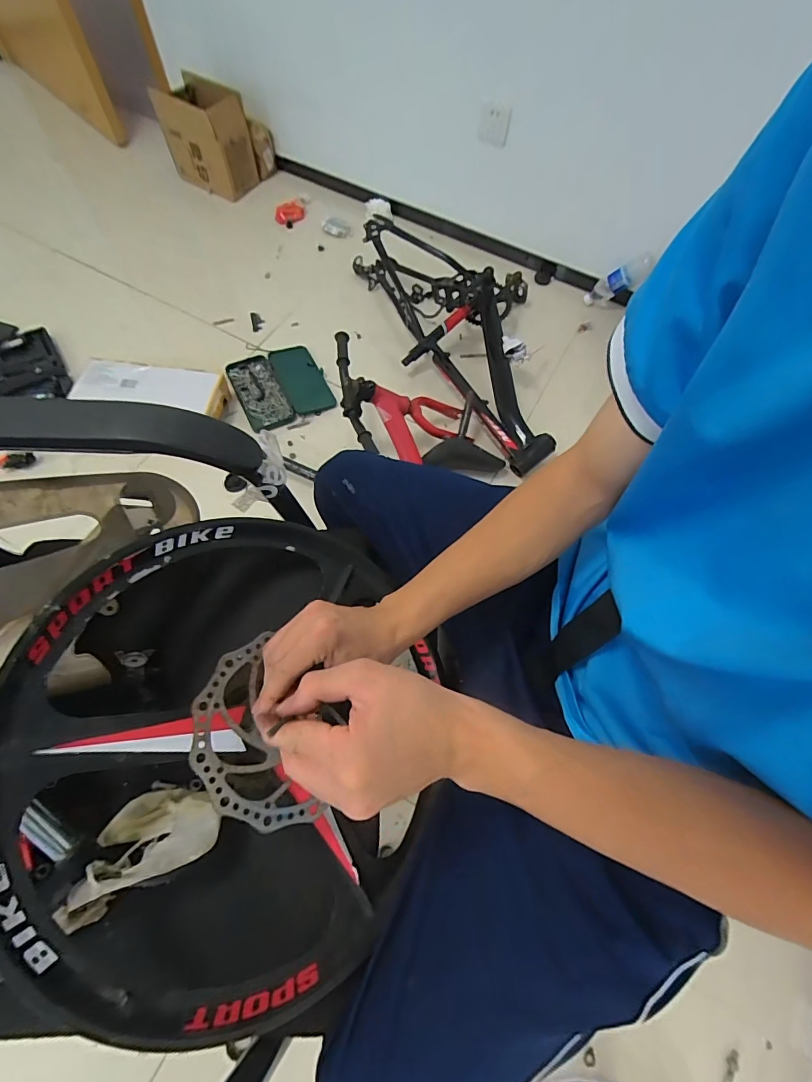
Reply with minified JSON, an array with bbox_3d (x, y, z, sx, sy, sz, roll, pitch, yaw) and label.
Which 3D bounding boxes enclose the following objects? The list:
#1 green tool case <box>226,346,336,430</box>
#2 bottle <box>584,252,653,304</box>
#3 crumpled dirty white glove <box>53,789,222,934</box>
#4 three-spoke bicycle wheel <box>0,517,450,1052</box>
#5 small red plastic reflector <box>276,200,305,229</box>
[{"bbox_3d":[-0.348,-0.432,1.218,0.239,0.044,0.245,-24,69,-14],"label":"green tool case"},{"bbox_3d":[0.665,-0.813,1.373,0.072,0.206,0.053,26,57,-39],"label":"bottle"},{"bbox_3d":[-0.224,0.255,0.381,0.113,0.100,0.073,-24,69,-14],"label":"crumpled dirty white glove"},{"bbox_3d":[-0.127,0.156,0.391,0.376,0.055,0.408,15,60,-28],"label":"three-spoke bicycle wheel"},{"bbox_3d":[-0.389,-1.103,1.478,0.107,0.045,0.062,-27,70,-15],"label":"small red plastic reflector"}]

